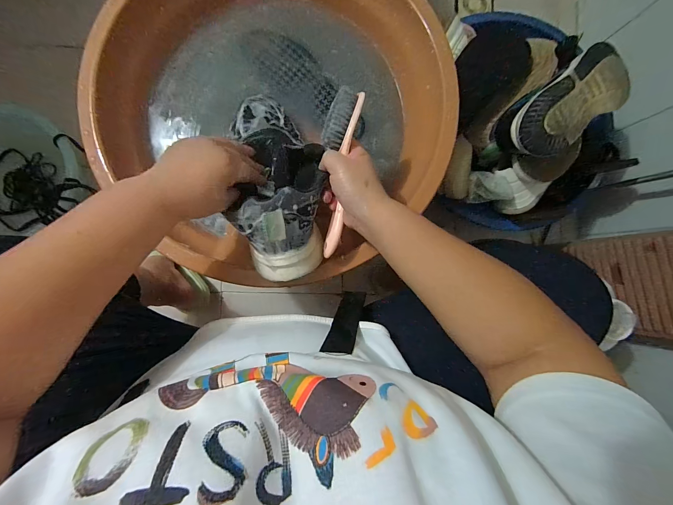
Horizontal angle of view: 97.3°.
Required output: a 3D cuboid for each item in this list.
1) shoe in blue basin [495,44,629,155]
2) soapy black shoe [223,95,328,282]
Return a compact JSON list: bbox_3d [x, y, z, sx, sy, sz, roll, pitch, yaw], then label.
[{"bbox_3d":[0.376,-0.241,0.501,0.246,0.100,0.106,-35,91,-4],"label":"shoe in blue basin"},{"bbox_3d":[-0.072,-0.105,0.376,0.097,0.091,0.264,-12,63,-4],"label":"soapy black shoe"}]

